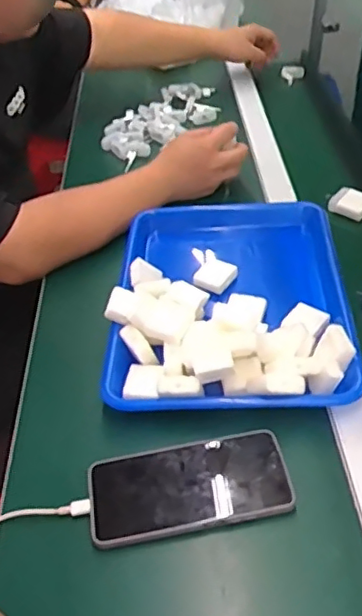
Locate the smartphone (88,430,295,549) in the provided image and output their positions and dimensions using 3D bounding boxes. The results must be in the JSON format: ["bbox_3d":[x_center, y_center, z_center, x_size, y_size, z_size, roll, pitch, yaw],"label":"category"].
[{"bbox_3d":[0.007,0.149,0.502,0.165,0.016,0.076,-7,41,-5],"label":"smartphone"}]

